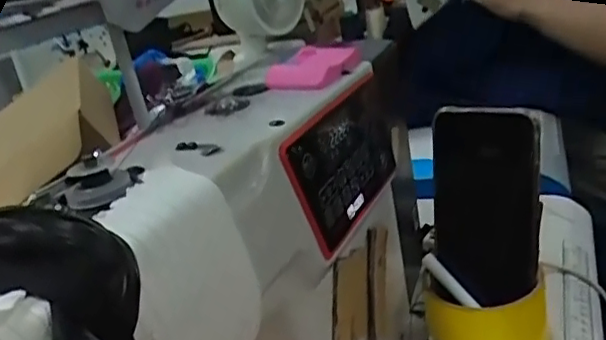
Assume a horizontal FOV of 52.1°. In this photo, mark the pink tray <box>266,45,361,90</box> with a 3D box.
[{"bbox_3d":[0.007,-0.070,0.415,0.041,0.017,0.059,0,23,30],"label":"pink tray"}]

